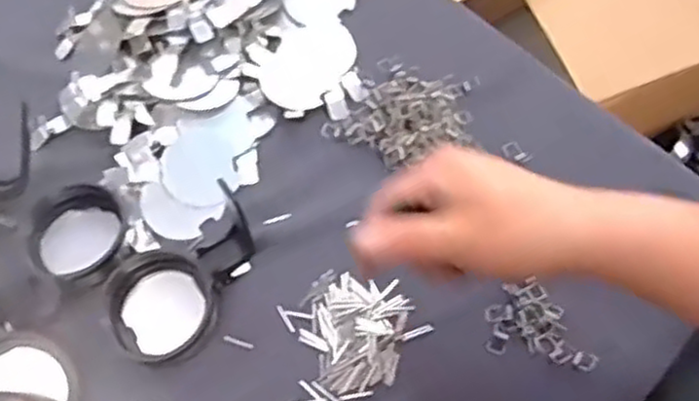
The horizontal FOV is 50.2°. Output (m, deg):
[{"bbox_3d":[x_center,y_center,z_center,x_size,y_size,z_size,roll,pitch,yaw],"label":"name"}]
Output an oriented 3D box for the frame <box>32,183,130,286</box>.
[{"bbox_3d":[-0.173,0.024,0.483,0.058,0.027,0.059,-31,65,-13],"label":"frame"}]

